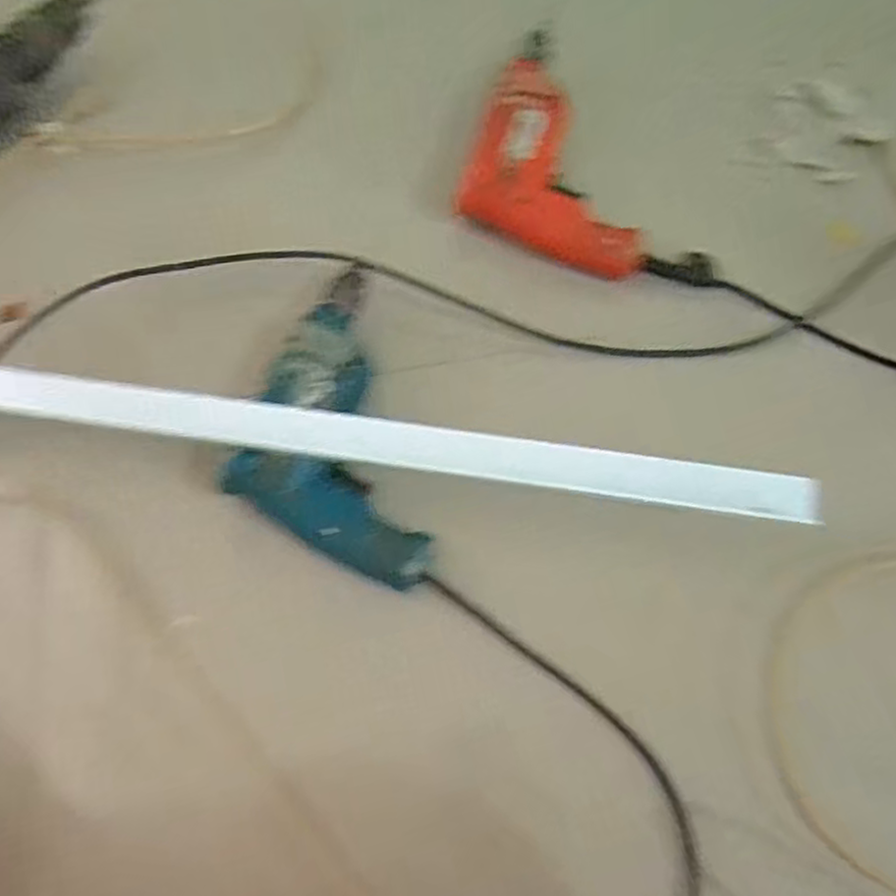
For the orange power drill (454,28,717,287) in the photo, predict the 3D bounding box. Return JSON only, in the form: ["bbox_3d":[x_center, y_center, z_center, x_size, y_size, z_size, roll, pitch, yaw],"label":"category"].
[{"bbox_3d":[0.139,-0.251,0.666,0.229,0.084,0.188,19,69,8],"label":"orange power drill"}]

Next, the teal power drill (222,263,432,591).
[{"bbox_3d":[-0.103,-0.013,0.563,0.126,0.053,0.252,-14,68,-5],"label":"teal power drill"}]

